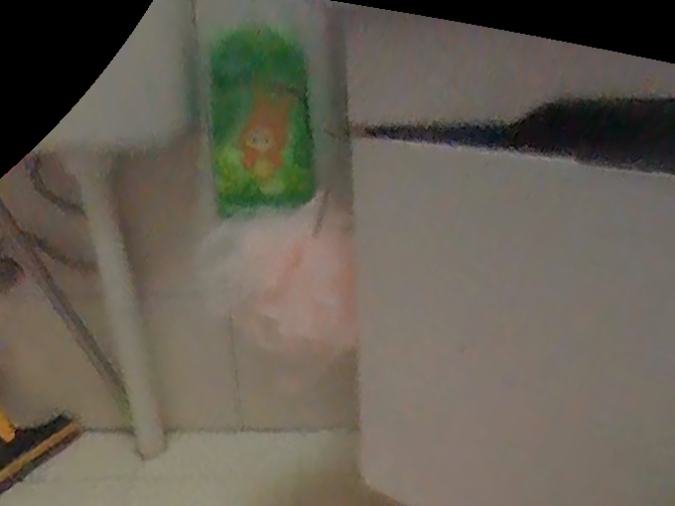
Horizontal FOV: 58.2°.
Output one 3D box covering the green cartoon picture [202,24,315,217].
[{"bbox_3d":[-0.111,-0.176,0.834,0.142,0.238,0.018,0,23,10],"label":"green cartoon picture"}]

